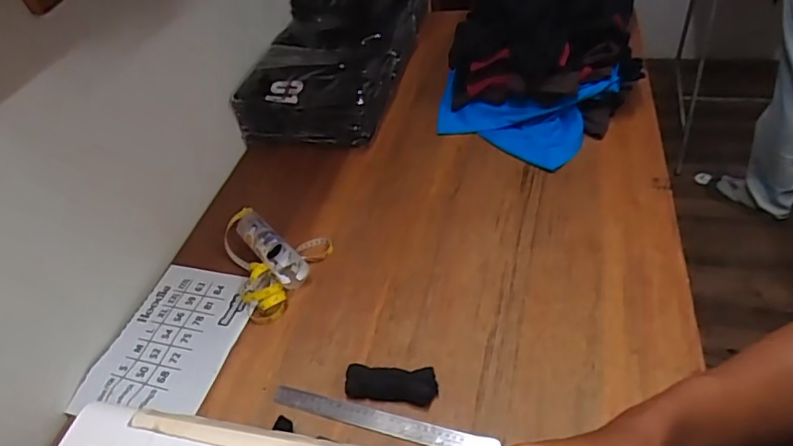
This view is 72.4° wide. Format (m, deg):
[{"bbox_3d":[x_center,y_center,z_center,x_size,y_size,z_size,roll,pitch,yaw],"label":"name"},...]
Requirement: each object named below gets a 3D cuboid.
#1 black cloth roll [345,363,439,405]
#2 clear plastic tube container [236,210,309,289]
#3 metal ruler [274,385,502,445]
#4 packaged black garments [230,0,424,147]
[{"bbox_3d":[-0.006,0.227,0.766,0.126,0.029,0.043,1,46,9],"label":"black cloth roll"},{"bbox_3d":[-0.227,0.040,0.964,0.055,0.052,0.191,-32,50,-22],"label":"clear plastic tube container"},{"bbox_3d":[-0.021,0.272,0.745,0.319,0.007,0.032,9,53,17],"label":"metal ruler"},{"bbox_3d":[-0.134,-0.426,1.328,0.311,0.155,0.594,6,47,13],"label":"packaged black garments"}]

